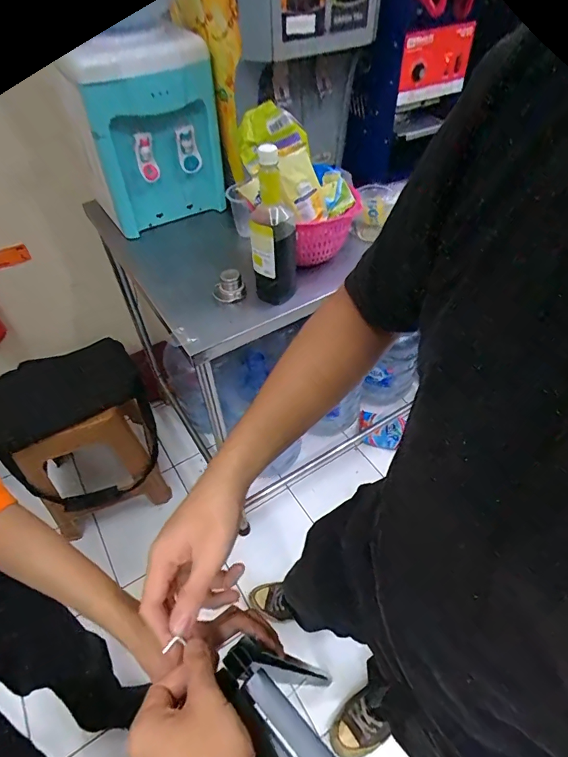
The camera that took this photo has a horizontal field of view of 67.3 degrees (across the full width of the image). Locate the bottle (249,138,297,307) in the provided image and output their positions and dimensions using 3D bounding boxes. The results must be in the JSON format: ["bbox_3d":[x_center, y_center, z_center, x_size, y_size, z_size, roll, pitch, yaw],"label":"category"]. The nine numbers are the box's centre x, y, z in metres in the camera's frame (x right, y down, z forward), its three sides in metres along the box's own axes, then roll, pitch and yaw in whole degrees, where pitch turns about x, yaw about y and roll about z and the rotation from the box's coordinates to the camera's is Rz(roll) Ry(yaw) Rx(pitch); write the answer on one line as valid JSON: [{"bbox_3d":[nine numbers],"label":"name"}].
[{"bbox_3d":[-0.019,-0.250,0.734,0.079,0.249,0.074,-2,48,1],"label":"bottle"}]

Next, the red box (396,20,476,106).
[{"bbox_3d":[0.320,-0.663,0.901,0.167,0.118,0.025,-21,50,-15],"label":"red box"}]

